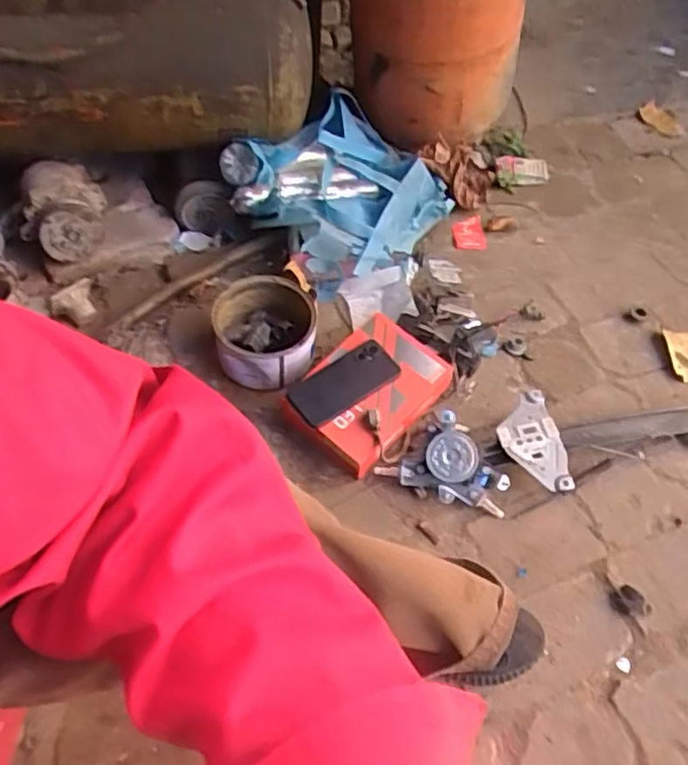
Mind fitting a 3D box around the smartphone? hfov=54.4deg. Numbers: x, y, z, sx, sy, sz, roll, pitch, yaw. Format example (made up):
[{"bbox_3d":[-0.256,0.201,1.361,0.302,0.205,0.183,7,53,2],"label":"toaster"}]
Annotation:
[{"bbox_3d":[0.000,0.000,0.969,0.157,0.016,0.075,-28,64,-9],"label":"smartphone"}]

